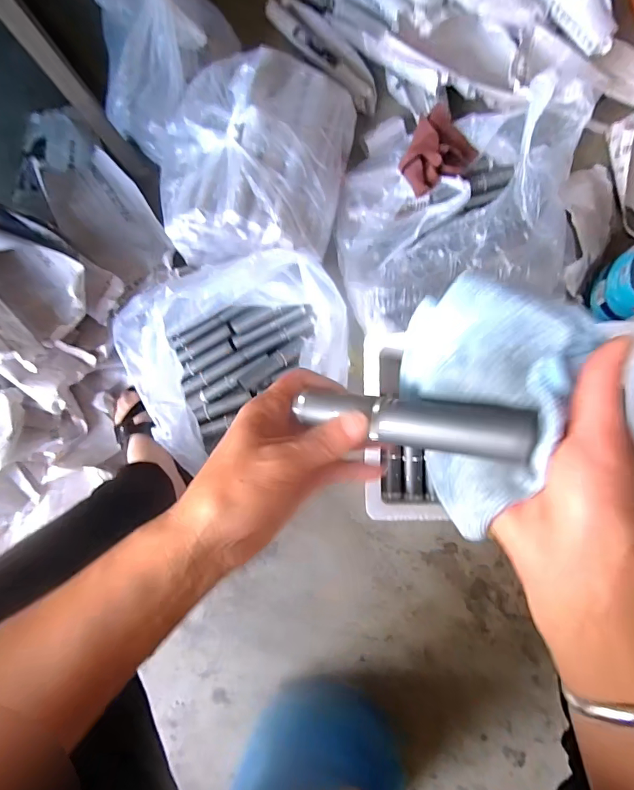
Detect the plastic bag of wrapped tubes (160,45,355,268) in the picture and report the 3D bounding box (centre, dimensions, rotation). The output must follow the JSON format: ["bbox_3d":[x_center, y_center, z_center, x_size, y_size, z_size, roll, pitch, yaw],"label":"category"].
[{"bbox_3d":[-0.097,-0.362,0.680,0.273,0.121,0.301,12,86,6],"label":"plastic bag of wrapped tubes"}]

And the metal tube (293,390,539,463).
[{"bbox_3d":[0.052,0.014,0.249,0.131,0.023,0.028,8,85,21],"label":"metal tube"}]

